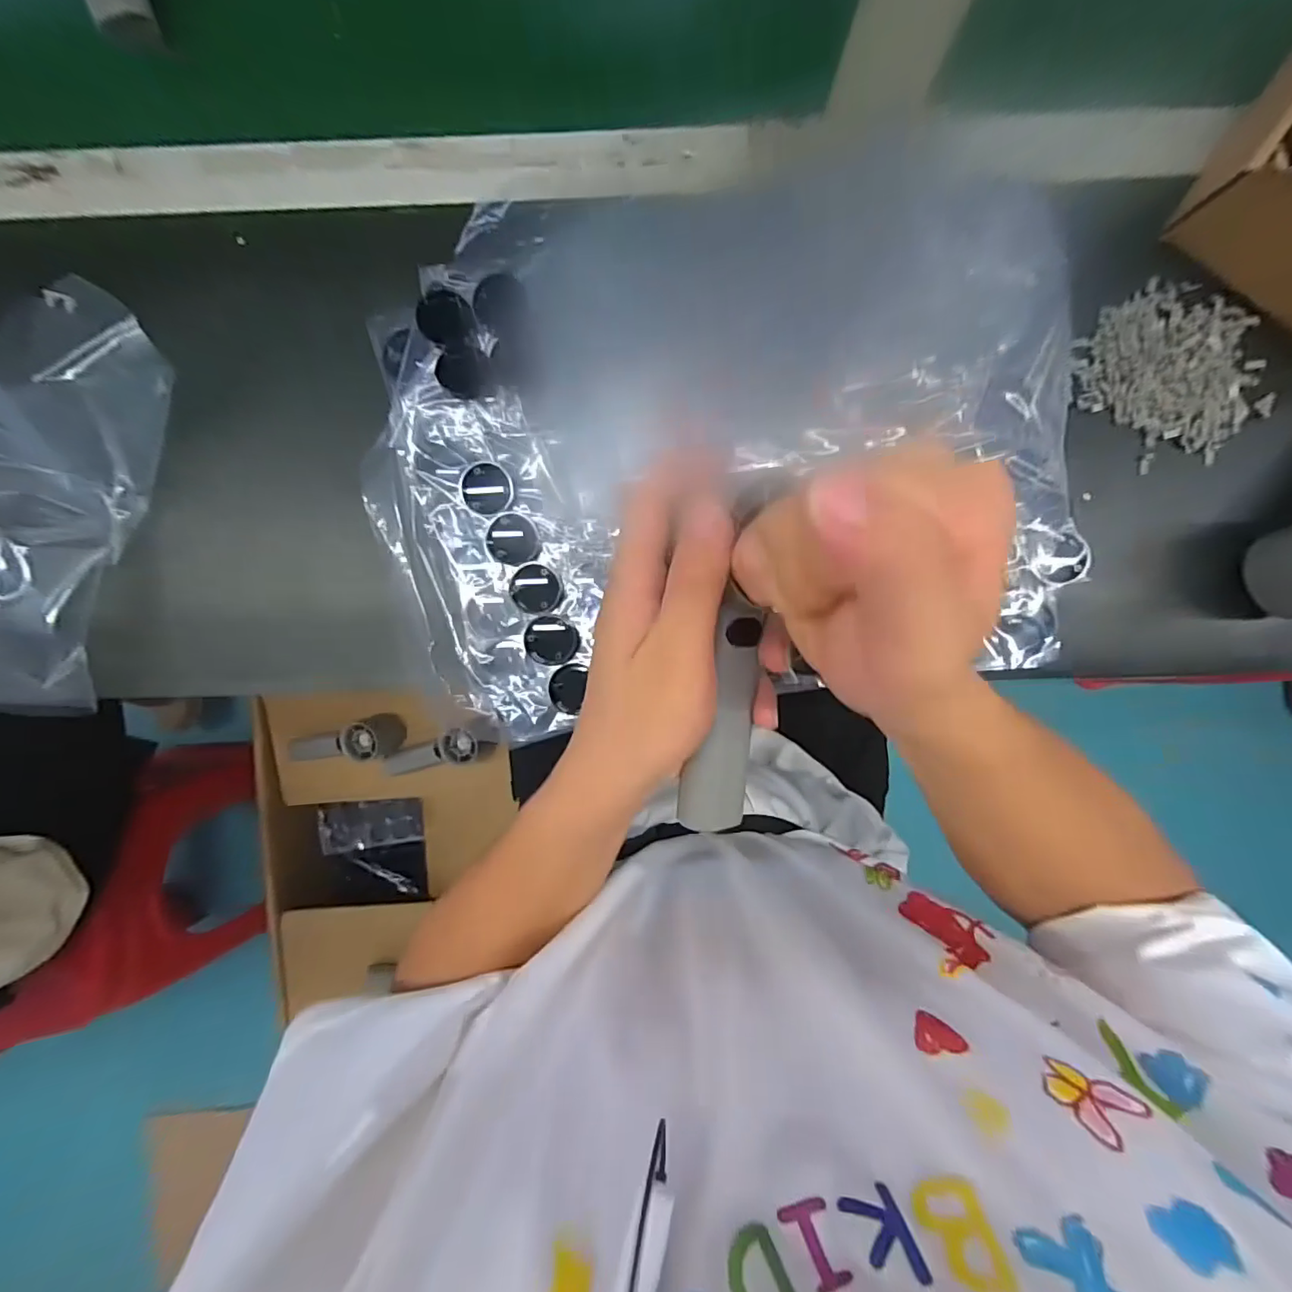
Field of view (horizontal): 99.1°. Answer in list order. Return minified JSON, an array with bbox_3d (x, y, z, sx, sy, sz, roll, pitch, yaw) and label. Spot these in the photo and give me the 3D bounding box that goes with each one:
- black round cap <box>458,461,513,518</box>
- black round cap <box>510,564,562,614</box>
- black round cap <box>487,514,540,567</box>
[{"bbox_3d":[-0.091,-0.089,0.314,0.028,0.007,0.028,3,93,1],"label":"black round cap"},{"bbox_3d":[-0.064,-0.033,0.322,0.029,0.004,0.028,0,93,1],"label":"black round cap"},{"bbox_3d":[-0.078,-0.061,0.320,0.029,0.007,0.029,0,93,1],"label":"black round cap"}]

